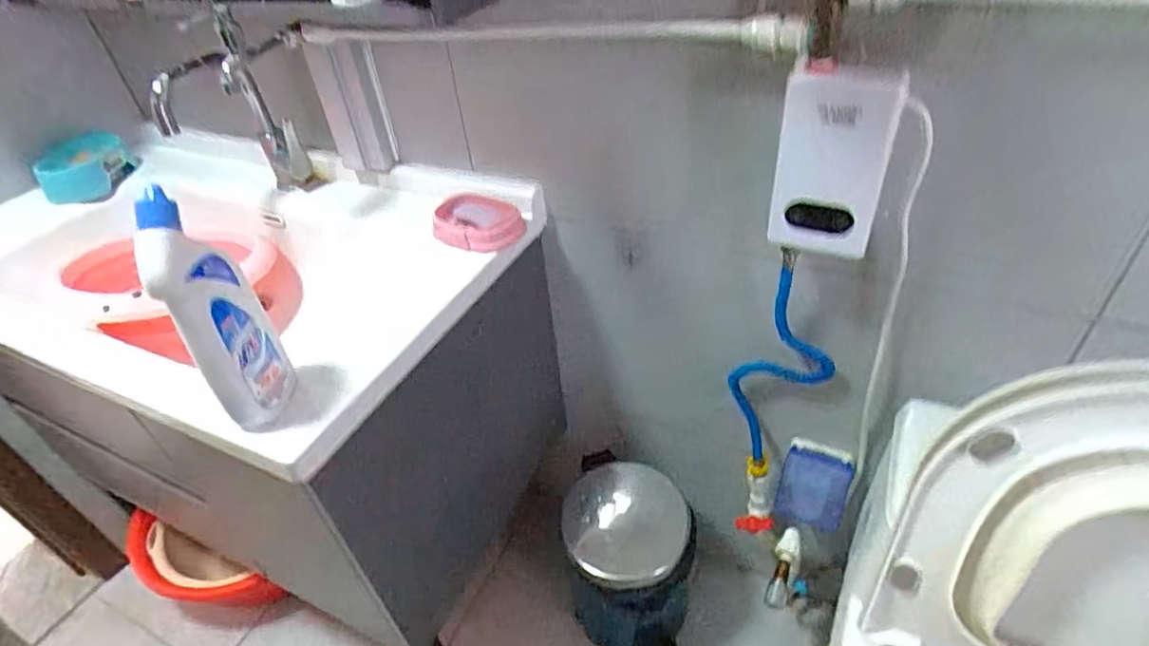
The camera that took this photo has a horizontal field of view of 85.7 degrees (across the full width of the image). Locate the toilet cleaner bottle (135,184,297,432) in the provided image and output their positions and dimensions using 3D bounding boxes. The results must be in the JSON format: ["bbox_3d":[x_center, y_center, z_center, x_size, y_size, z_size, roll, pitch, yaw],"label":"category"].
[{"bbox_3d":[-0.341,-0.011,0.581,0.055,0.238,0.090,3,40,14],"label":"toilet cleaner bottle"}]

